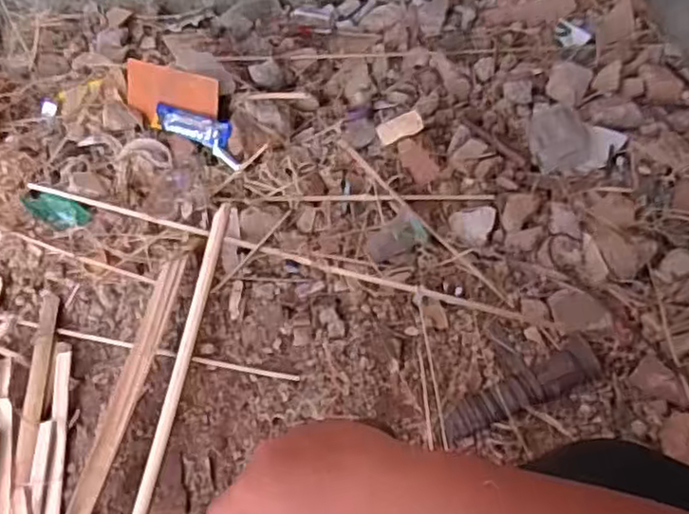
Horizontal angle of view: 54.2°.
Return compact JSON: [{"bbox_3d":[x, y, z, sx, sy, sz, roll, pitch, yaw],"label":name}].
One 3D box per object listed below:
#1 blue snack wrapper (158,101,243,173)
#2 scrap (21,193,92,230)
[{"bbox_3d":[-0.252,-0.222,1.169,0.206,0.039,0.052,30,61,22],"label":"blue snack wrapper"},{"bbox_3d":[-0.480,-0.076,1.121,0.120,0.020,0.056,21,58,18],"label":"scrap"}]

